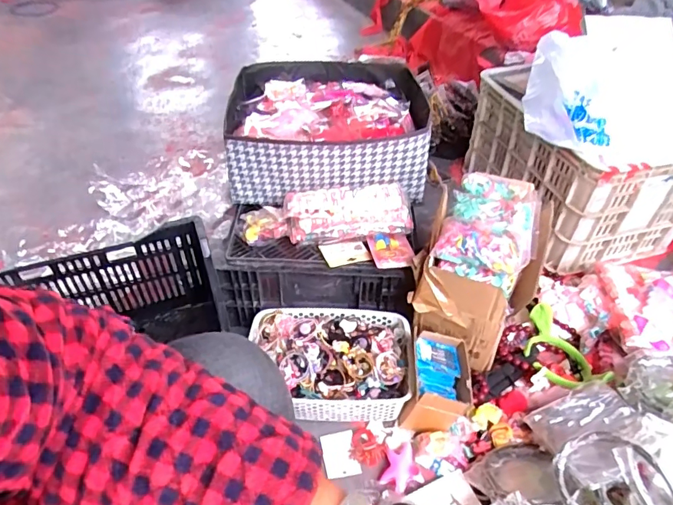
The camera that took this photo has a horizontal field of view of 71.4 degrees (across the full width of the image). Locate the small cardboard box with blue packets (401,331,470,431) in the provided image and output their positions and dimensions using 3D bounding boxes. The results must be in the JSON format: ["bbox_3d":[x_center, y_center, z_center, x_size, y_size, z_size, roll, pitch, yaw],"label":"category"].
[{"bbox_3d":[0.178,0.230,0.823,0.103,0.096,0.143,11,44,11],"label":"small cardboard box with blue packets"}]

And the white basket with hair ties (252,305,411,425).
[{"bbox_3d":[-0.011,0.192,0.863,0.291,0.080,0.205,1,44,0],"label":"white basket with hair ties"}]

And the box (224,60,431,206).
[{"bbox_3d":[-0.023,-0.278,1.041,0.403,0.166,0.390,-1,44,-2],"label":"box"}]

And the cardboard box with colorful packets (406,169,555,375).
[{"bbox_3d":[0.275,0.015,0.894,0.192,0.236,0.320,17,46,17],"label":"cardboard box with colorful packets"}]

